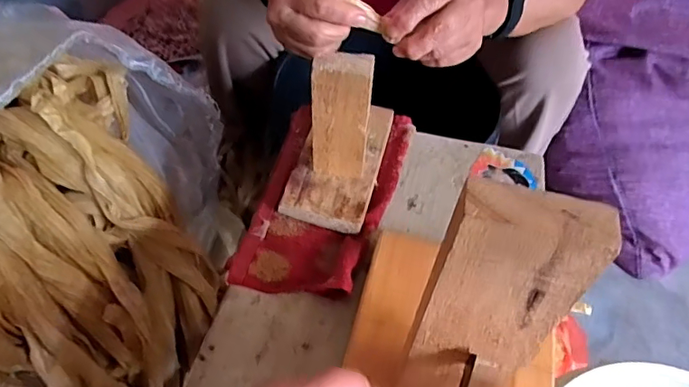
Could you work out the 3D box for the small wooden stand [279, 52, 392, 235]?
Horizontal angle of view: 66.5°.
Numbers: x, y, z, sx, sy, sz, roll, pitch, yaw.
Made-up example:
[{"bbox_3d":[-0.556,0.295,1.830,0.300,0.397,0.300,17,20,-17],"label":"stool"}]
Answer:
[{"bbox_3d":[-0.001,-0.066,0.430,0.073,0.127,0.142,16,52,7],"label":"small wooden stand"}]

